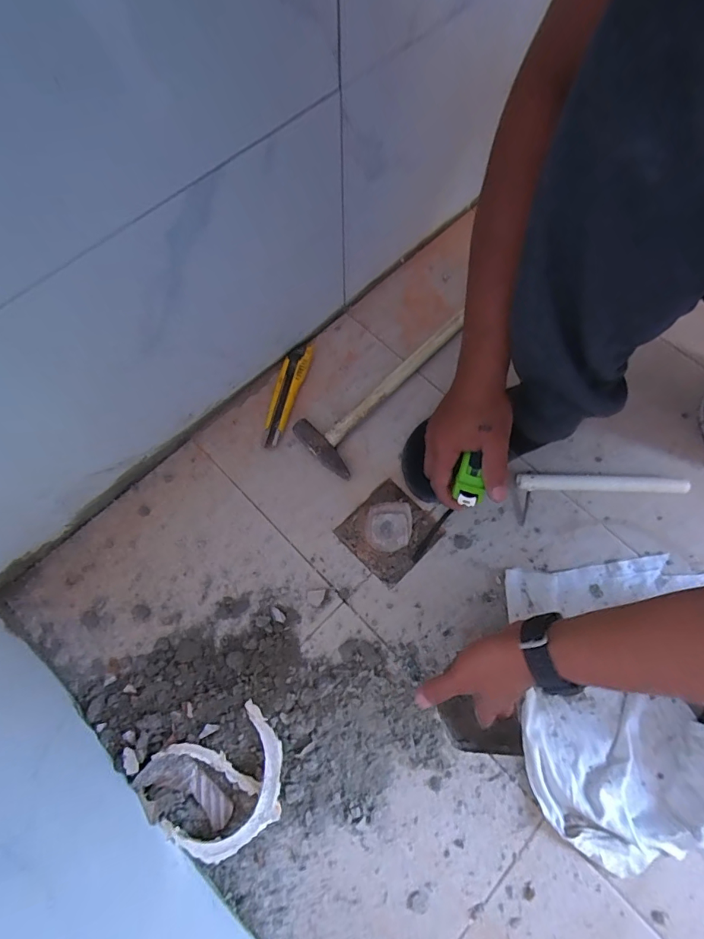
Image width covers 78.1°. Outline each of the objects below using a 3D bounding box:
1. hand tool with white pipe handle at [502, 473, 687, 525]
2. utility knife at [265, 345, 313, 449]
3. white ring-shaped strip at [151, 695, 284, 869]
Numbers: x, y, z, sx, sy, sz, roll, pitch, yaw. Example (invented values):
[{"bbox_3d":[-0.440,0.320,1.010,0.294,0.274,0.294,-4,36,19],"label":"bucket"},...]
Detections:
[{"bbox_3d":[0.312,0.030,0.551,0.216,0.021,0.058,-2,70,-2],"label":"hand tool with white pipe handle"},{"bbox_3d":[-0.089,-0.105,0.593,0.032,0.021,0.159,15,71,4],"label":"utility knife"},{"bbox_3d":[-0.130,0.316,0.437,0.128,0.019,0.111,-26,73,-10],"label":"white ring-shaped strip"}]

